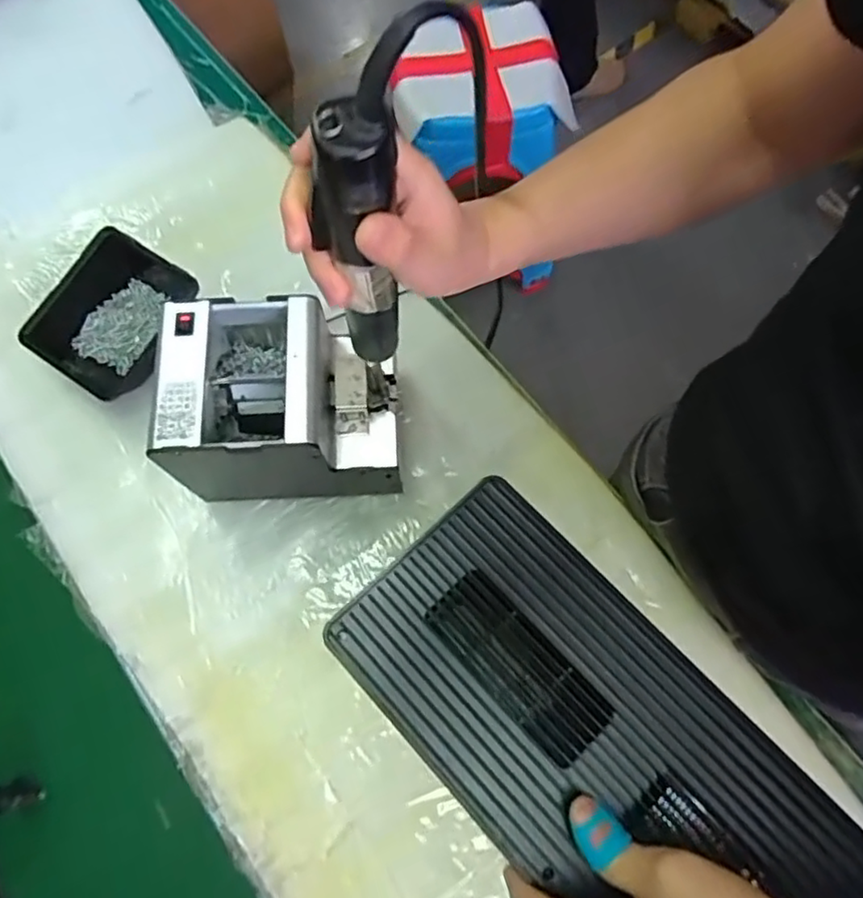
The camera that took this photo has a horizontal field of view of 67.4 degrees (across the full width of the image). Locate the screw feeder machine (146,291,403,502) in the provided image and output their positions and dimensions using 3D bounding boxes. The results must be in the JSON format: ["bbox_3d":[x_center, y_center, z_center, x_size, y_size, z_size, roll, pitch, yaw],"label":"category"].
[{"bbox_3d":[-0.116,-0.034,0.546,0.177,0.148,0.135,-2,70,-2],"label":"screw feeder machine"}]

